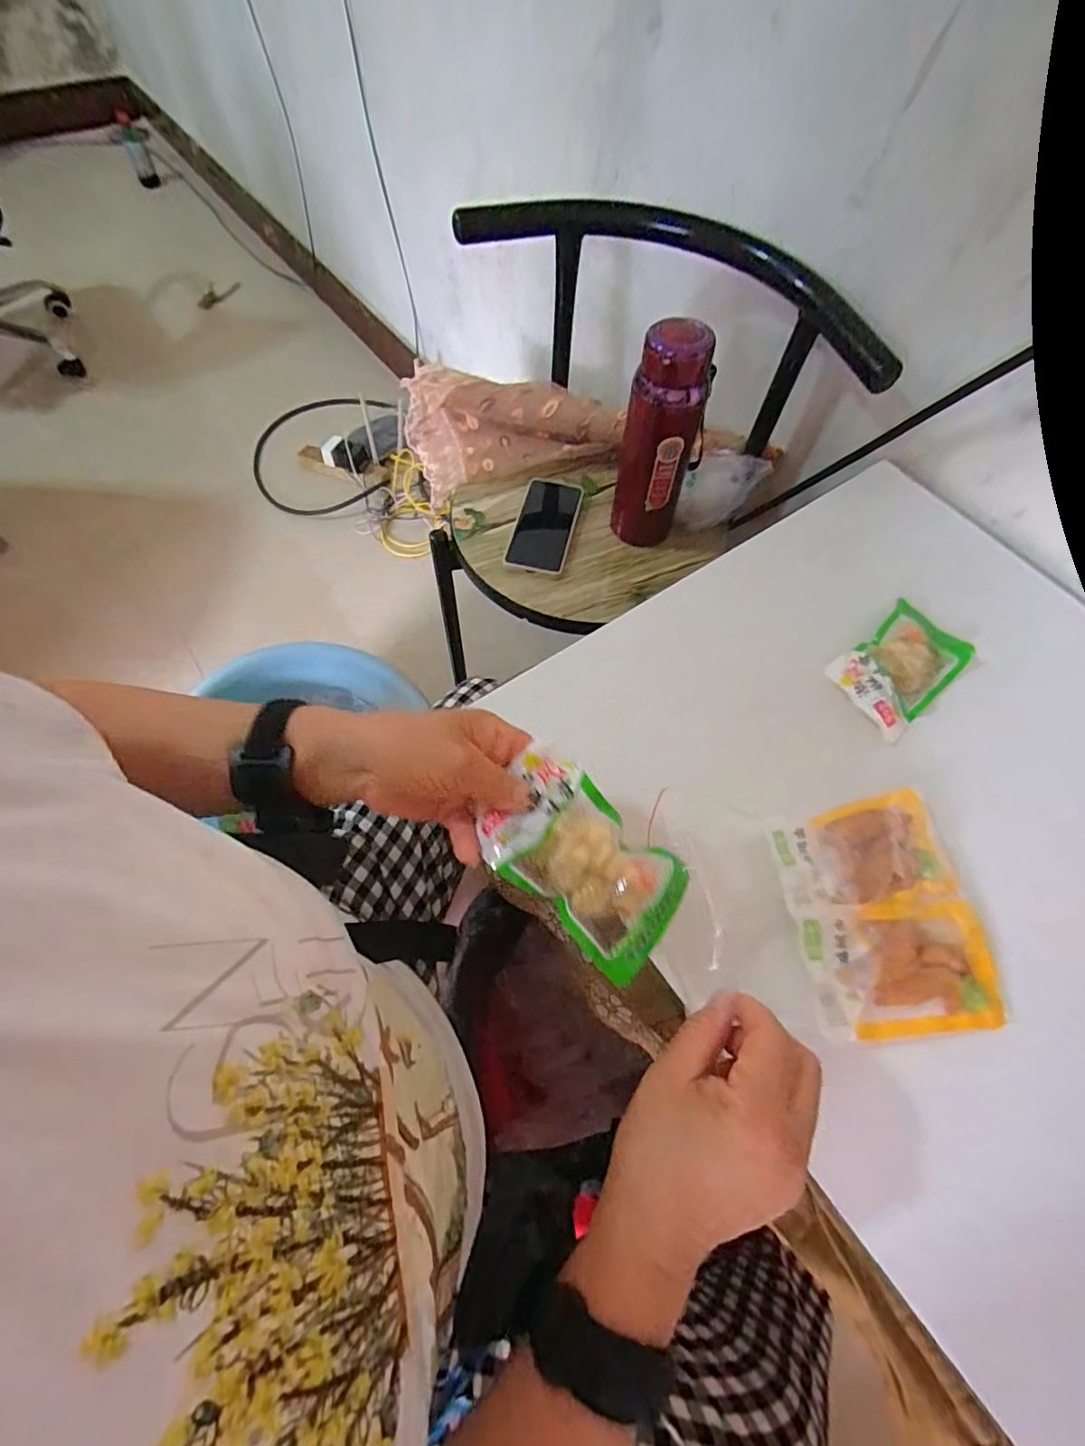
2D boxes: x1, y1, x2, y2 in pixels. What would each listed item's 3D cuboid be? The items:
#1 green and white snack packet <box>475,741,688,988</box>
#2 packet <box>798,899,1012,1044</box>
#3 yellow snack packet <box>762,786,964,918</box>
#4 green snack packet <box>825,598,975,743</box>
[{"bbox_3d":[0.021,0.076,0.317,0.118,0.024,0.074,35,66,15],"label":"green and white snack packet"},{"bbox_3d":[0.241,0.165,0.371,0.138,0.021,0.076,-3,63,-4],"label":"packet"},{"bbox_3d":[0.231,0.098,0.403,0.134,0.018,0.079,-12,64,-9],"label":"yellow snack packet"},{"bbox_3d":[0.309,-0.049,0.480,0.122,0.021,0.076,-37,70,-19],"label":"green snack packet"}]

